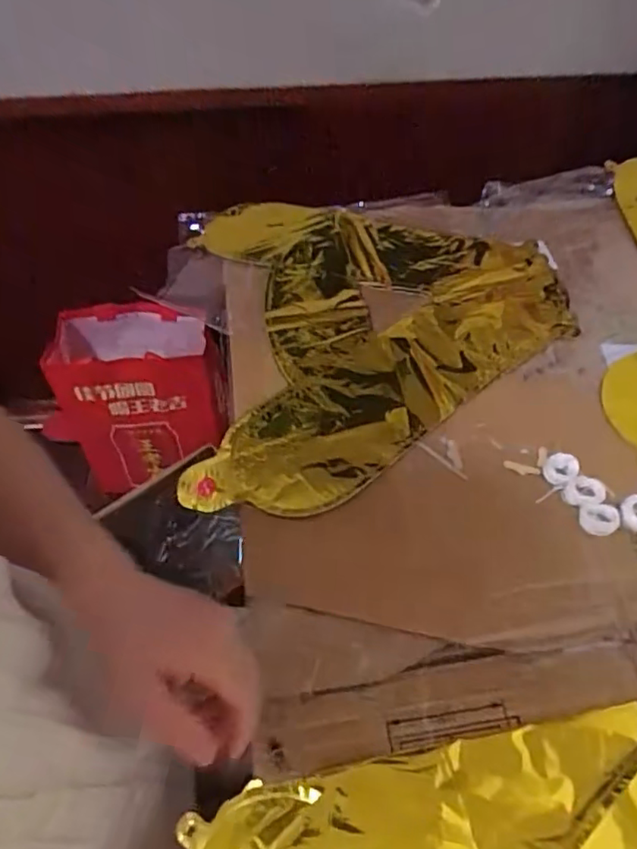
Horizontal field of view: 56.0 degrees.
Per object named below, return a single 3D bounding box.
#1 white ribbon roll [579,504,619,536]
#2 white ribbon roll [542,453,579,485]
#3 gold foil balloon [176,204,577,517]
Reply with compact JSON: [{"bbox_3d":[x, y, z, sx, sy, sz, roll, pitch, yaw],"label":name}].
[{"bbox_3d":[0.203,0.068,0.432,0.027,0.004,0.022,2,54,1],"label":"white ribbon roll"},{"bbox_3d":[0.186,0.034,0.459,0.025,0.007,0.026,0,54,0],"label":"white ribbon roll"},{"bbox_3d":[0.058,-0.094,0.564,0.339,0.035,0.378,-4,54,-3],"label":"gold foil balloon"}]

